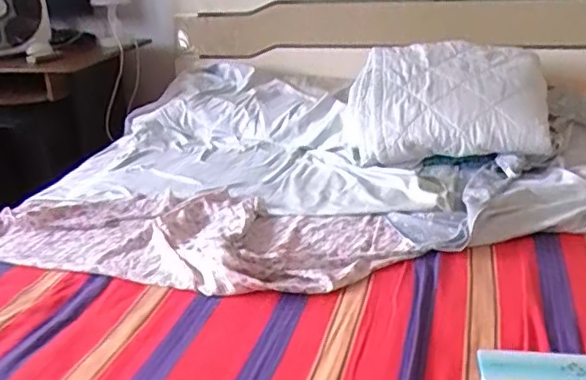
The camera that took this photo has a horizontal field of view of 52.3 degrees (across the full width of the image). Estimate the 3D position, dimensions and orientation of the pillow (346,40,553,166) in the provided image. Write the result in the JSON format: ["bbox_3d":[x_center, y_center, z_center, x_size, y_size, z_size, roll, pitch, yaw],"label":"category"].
[{"bbox_3d":[0.386,-0.245,1.529,0.487,0.086,0.395,3,57,14],"label":"pillow"}]

